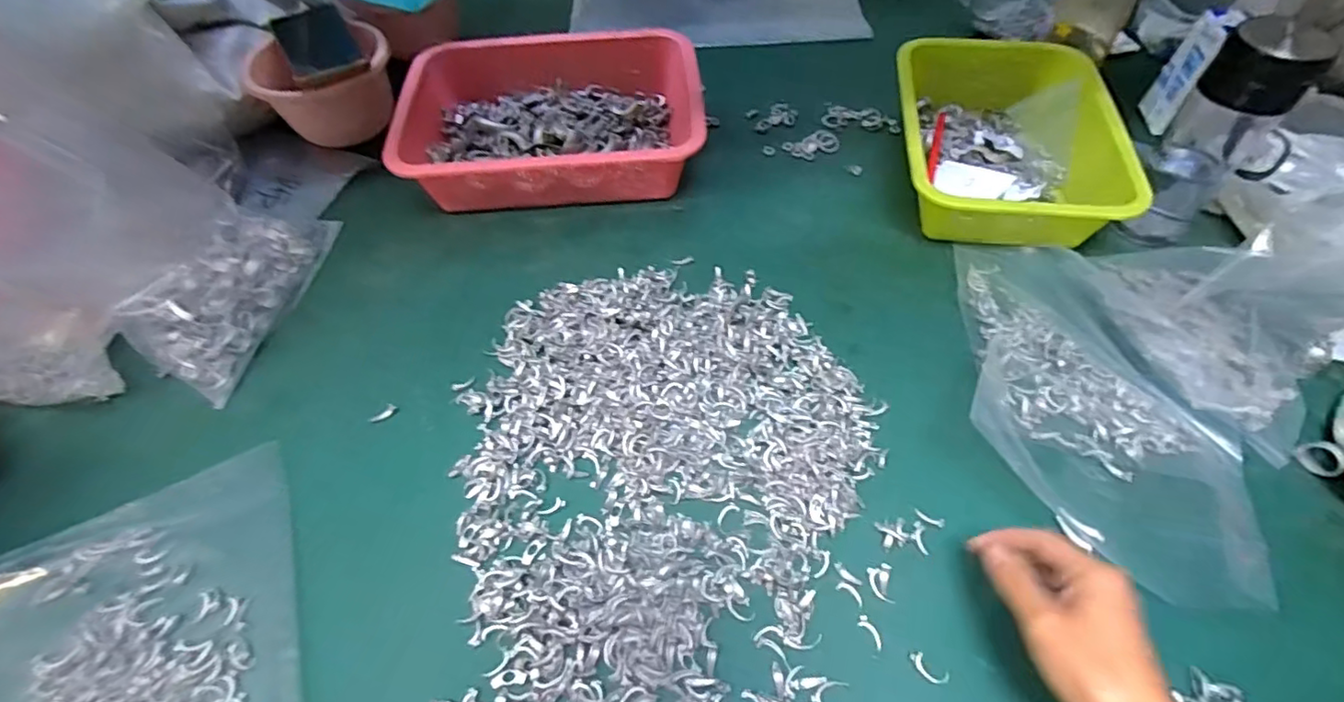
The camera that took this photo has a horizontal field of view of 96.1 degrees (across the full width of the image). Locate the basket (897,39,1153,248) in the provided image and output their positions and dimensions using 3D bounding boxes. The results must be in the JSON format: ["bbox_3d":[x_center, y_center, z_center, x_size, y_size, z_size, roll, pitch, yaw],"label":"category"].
[{"bbox_3d":[0.326,-0.217,0.614,0.193,0.072,0.258,7,54,7],"label":"basket"}]

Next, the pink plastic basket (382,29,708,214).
[{"bbox_3d":[-0.124,-0.252,0.643,0.293,0.086,0.194,-7,54,-3],"label":"pink plastic basket"}]

